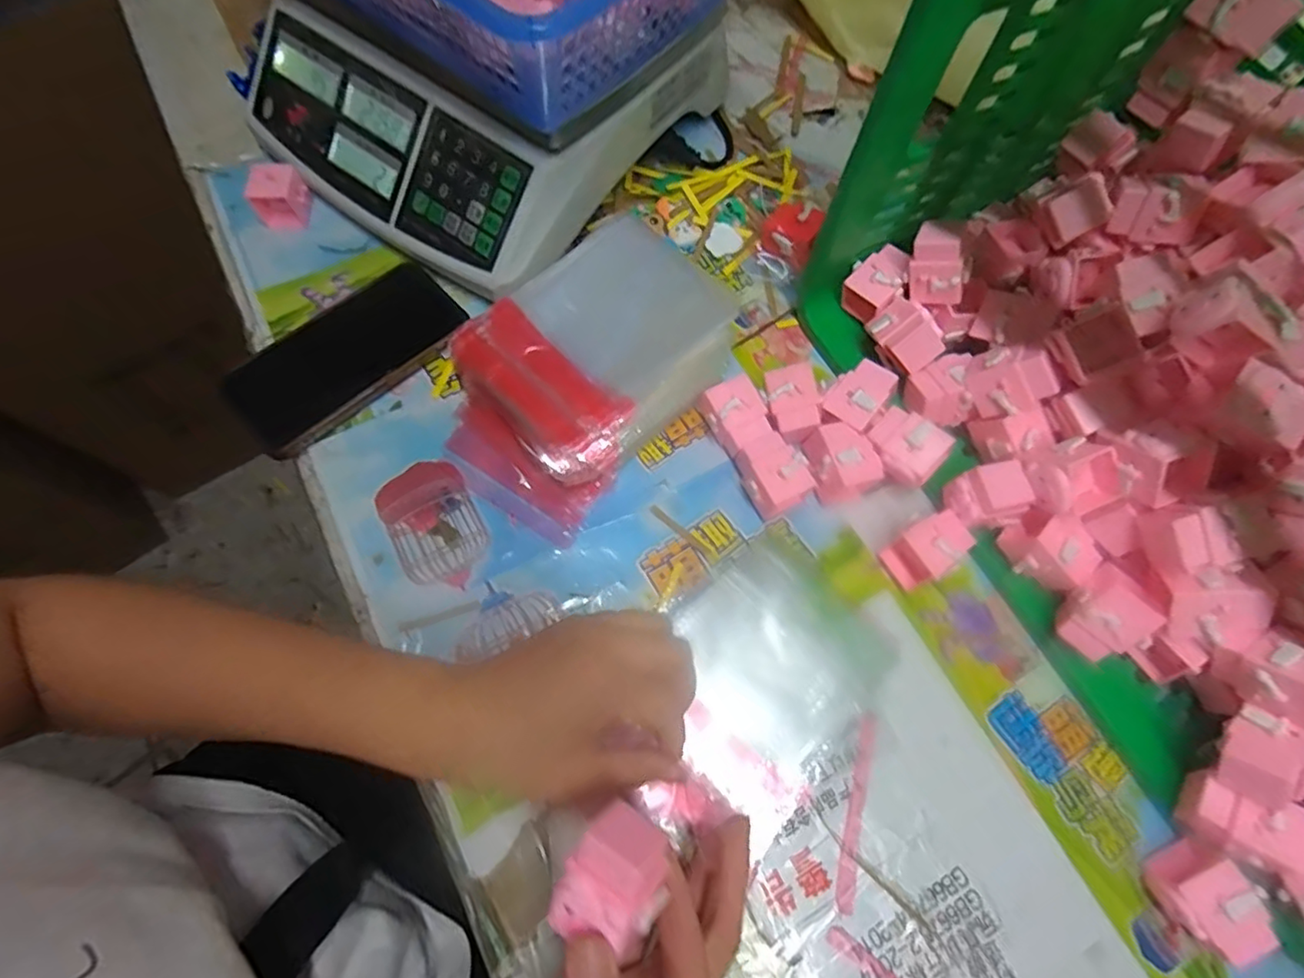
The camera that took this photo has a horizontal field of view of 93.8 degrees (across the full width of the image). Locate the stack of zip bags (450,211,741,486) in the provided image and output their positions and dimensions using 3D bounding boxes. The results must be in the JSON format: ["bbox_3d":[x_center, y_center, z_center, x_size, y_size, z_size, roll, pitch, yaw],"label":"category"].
[{"bbox_3d":[-0.034,-0.096,0.424,0.170,0.048,0.136,-38,76,-14],"label":"stack of zip bags"}]

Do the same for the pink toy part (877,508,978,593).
[{"bbox_3d":[0.173,0.039,0.387,0.053,0.032,0.031,-34,75,-13],"label":"pink toy part"}]

